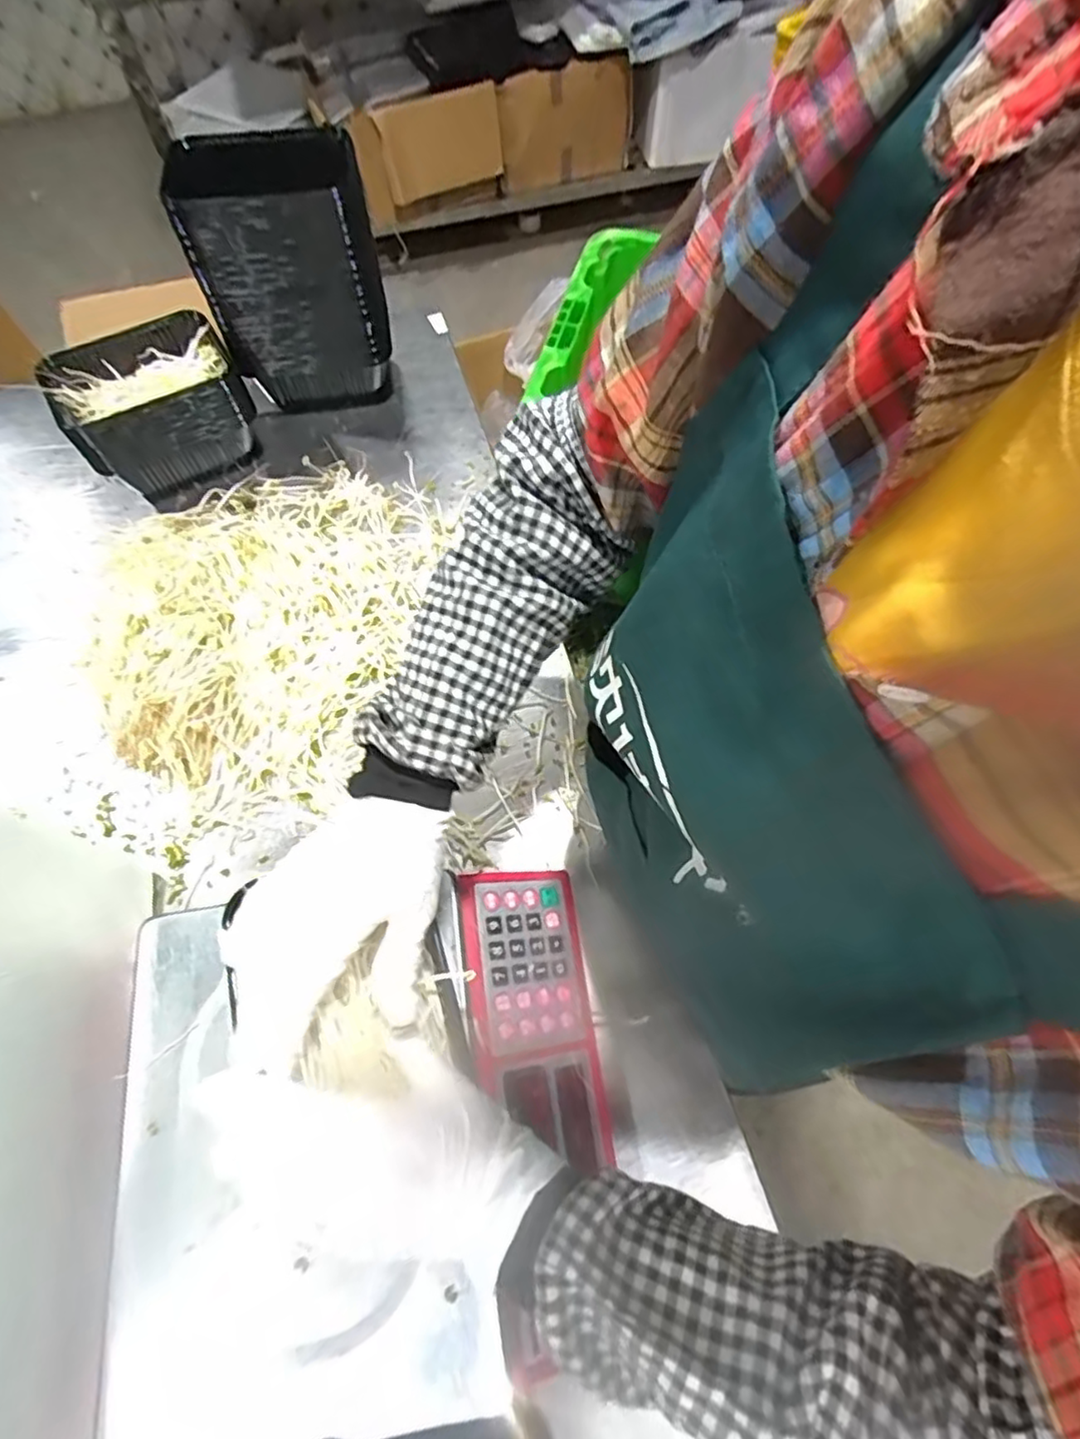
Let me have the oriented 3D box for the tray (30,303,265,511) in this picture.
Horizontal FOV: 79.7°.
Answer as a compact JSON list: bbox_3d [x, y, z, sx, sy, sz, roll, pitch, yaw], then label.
[{"bbox_3d":[-0.427,-0.346,0.738,0.181,0.120,0.144,-26,67,-9],"label":"tray"}]

